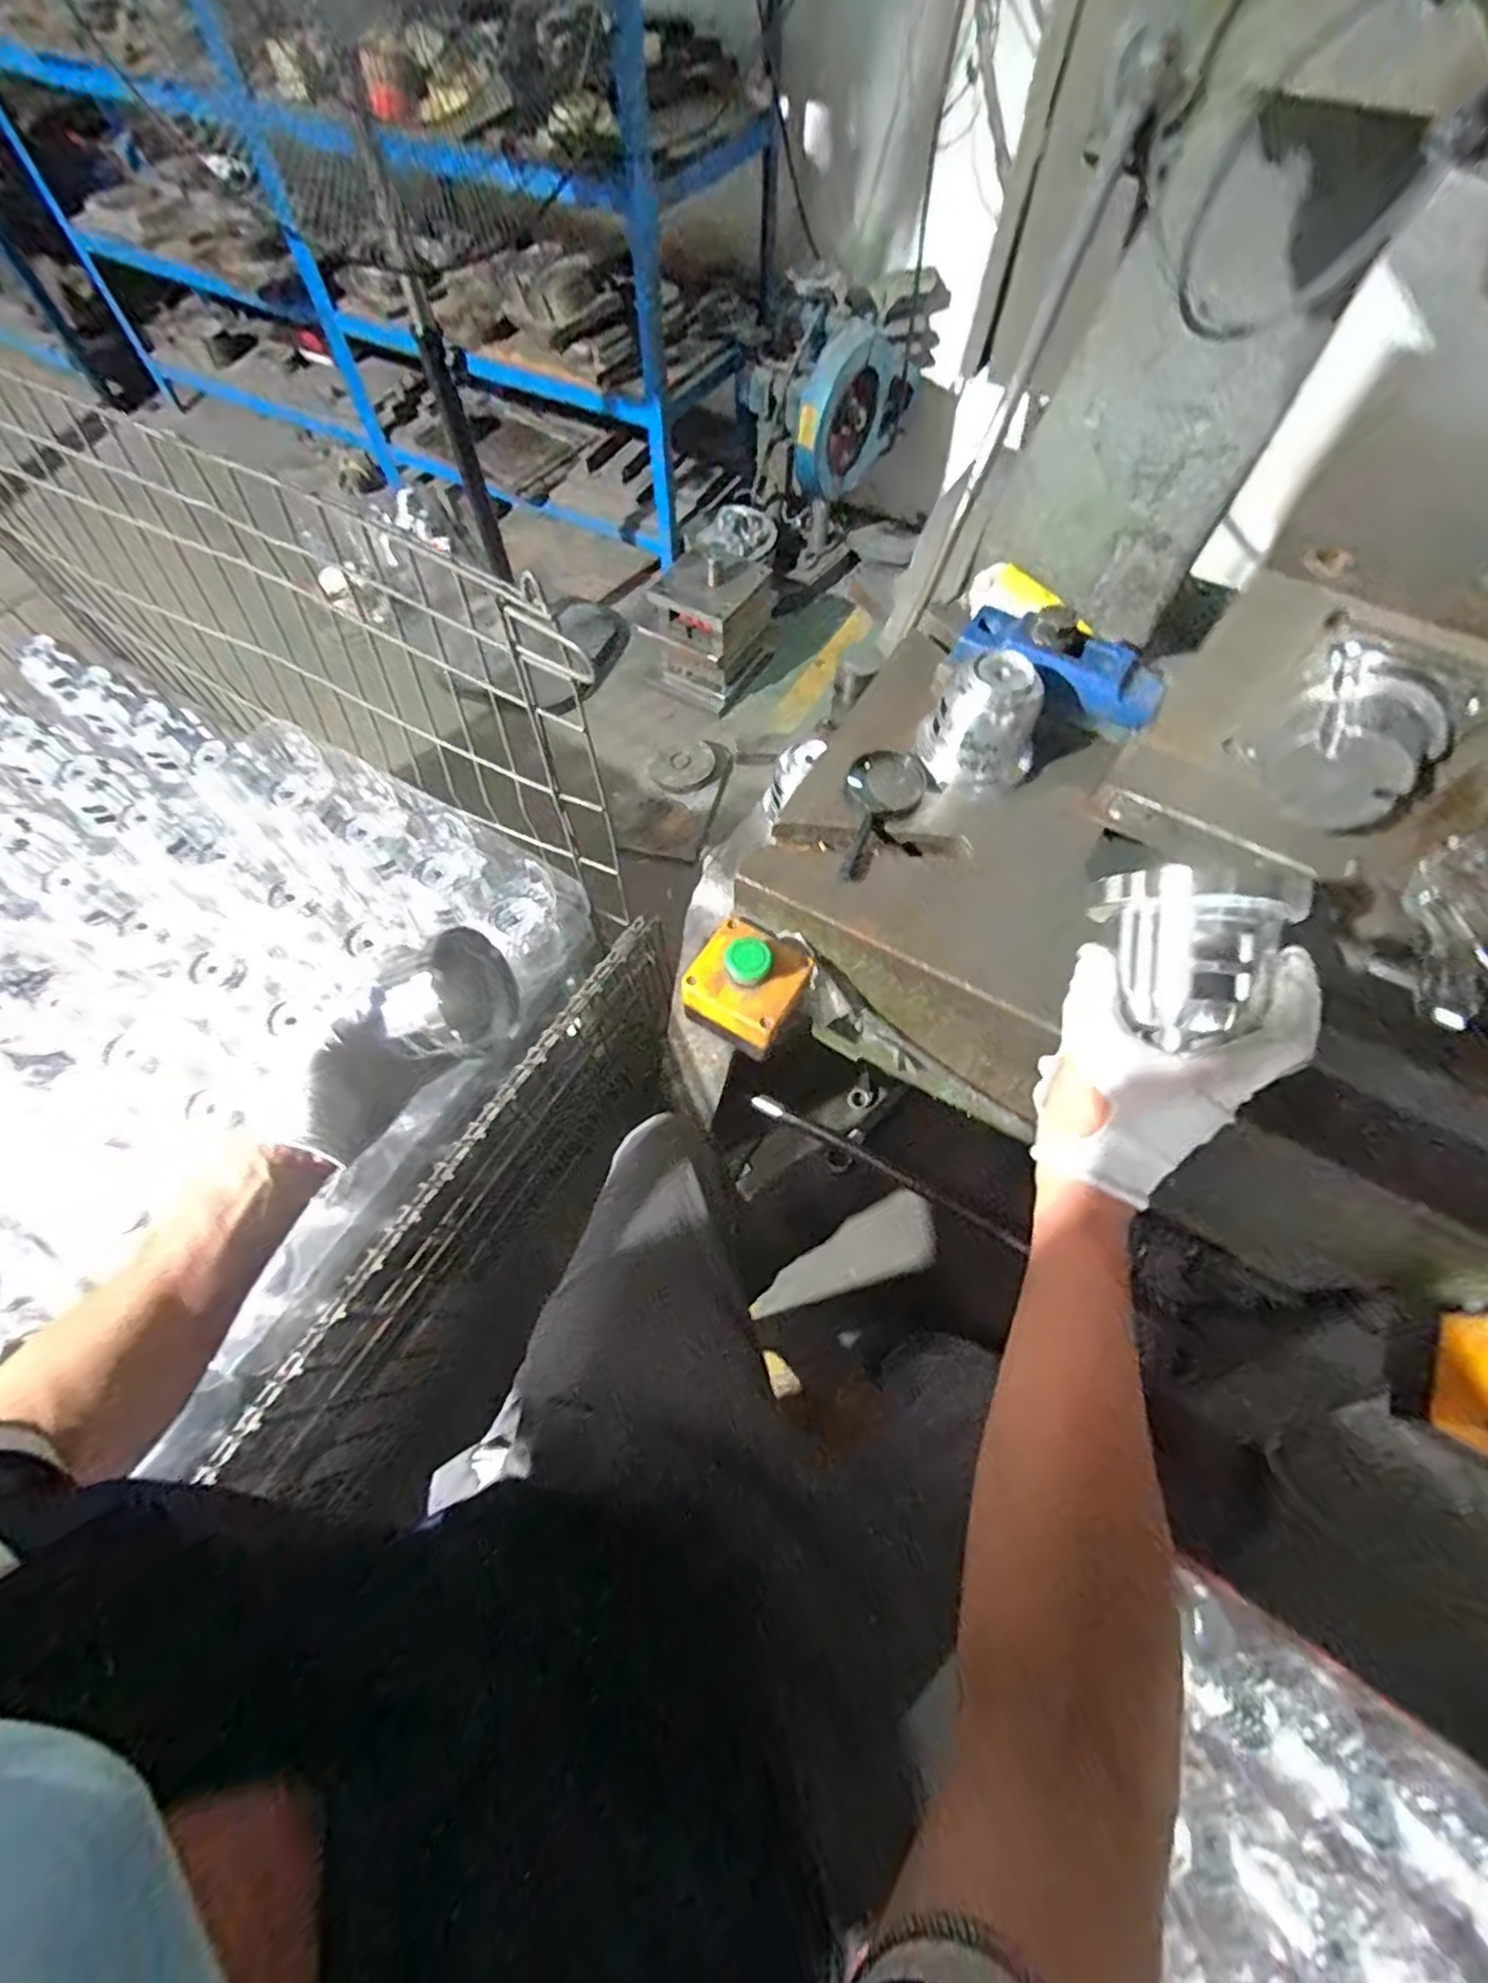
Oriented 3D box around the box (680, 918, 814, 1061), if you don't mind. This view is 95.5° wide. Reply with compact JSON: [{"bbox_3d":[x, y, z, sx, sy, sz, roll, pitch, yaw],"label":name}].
[{"bbox_3d":[0.004,-0.006,0.523,0.090,0.074,0.085,28,67,12],"label":"box"}]

